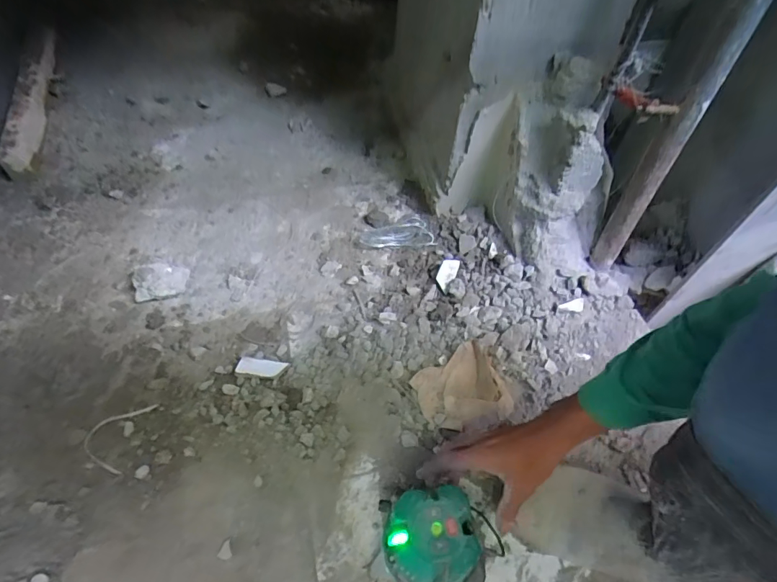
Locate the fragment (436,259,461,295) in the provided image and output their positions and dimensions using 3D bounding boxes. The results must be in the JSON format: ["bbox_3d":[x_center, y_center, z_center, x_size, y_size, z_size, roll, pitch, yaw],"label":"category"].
[{"bbox_3d":[0.102,-0.030,0.774,0.030,0.006,0.064,25,72,-4],"label":"fragment"}]

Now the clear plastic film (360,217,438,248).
[{"bbox_3d":[0.015,-0.108,0.848,0.131,0.019,0.064,-12,53,-6],"label":"clear plastic film"}]

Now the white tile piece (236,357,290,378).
[{"bbox_3d":[-0.194,0.117,0.681,0.076,0.012,0.028,3,52,5],"label":"white tile piece"}]

